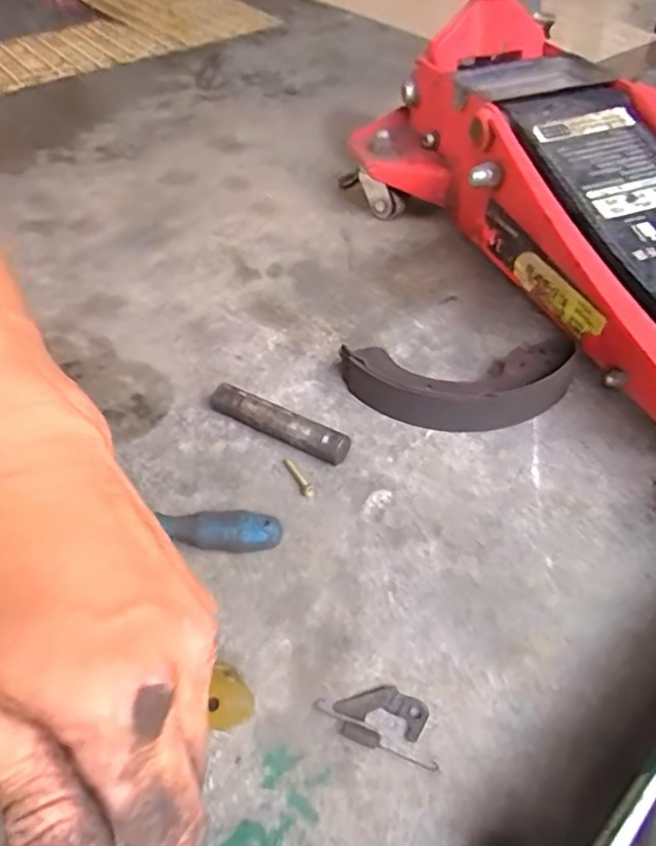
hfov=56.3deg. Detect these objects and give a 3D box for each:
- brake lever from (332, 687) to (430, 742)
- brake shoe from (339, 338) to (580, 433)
[{"bbox_3d":[0.032,0.171,0.368,0.052,0.007,0.024,14,50,14],"label":"brake lever"},{"bbox_3d":[0.114,-0.037,0.529,0.201,0.048,0.087,-2,48,-1],"label":"brake shoe"}]

